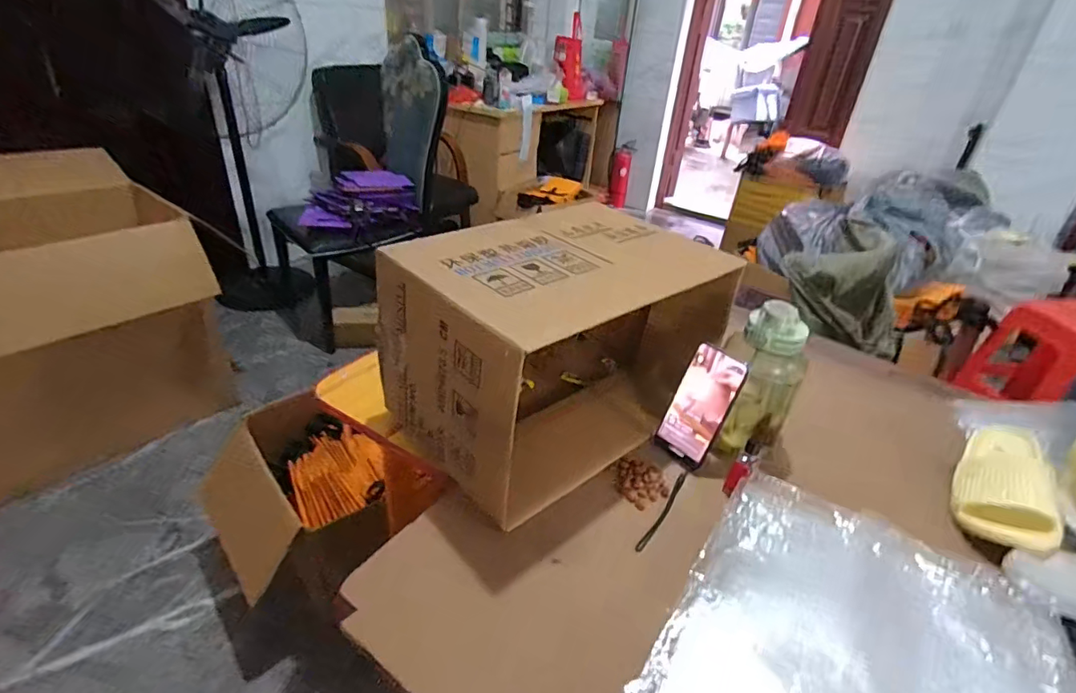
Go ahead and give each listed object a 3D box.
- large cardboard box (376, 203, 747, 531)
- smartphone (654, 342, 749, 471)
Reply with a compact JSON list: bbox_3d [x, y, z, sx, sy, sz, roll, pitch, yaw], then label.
[{"bbox_3d":[0.035,-0.016,0.721,0.420,0.242,0.271,-22,41,-36],"label":"large cardboard box"},{"bbox_3d":[0.213,0.080,0.686,0.073,0.156,0.011,33,21,37],"label":"smartphone"}]

